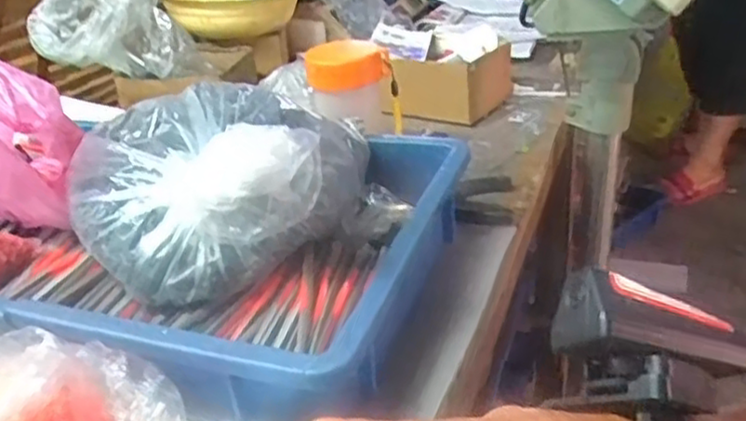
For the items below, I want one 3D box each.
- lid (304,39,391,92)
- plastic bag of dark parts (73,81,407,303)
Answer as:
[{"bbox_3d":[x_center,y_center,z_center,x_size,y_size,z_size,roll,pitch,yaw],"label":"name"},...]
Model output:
[{"bbox_3d":[-0.023,-0.136,0.674,0.076,0.030,0.068,-4,29,3],"label":"lid"},{"bbox_3d":[-0.088,-0.018,0.498,0.214,0.099,0.159,-13,30,-15],"label":"plastic bag of dark parts"}]

